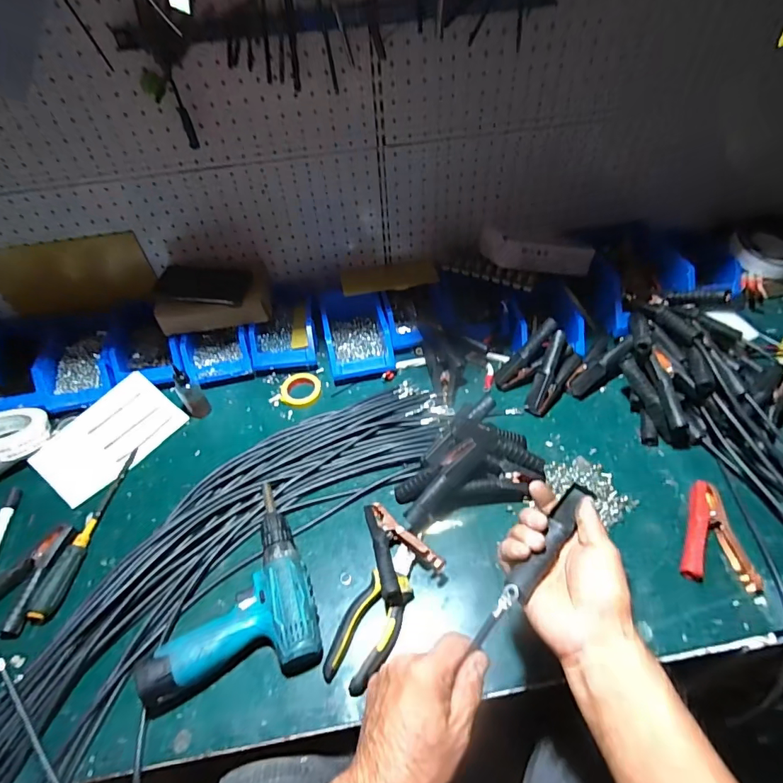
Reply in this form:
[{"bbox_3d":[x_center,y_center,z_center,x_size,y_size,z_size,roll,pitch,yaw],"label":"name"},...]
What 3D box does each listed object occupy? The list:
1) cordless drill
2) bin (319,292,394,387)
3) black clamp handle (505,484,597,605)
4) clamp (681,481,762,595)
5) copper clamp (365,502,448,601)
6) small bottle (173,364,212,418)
[{"bbox_3d":[-0.200,0.235,0.567,0.191,0.047,0.239,-12,49,-7],"label":"cordless drill"},{"bbox_3d":[-0.066,-0.109,0.842,0.116,0.075,0.175,-10,49,-6],"label":"bin"},{"bbox_3d":[0.155,0.136,0.428,0.025,0.022,0.144,30,47,26],"label":"black clamp handle"},{"bbox_3d":[0.429,0.190,0.576,0.088,0.022,0.134,21,53,20],"label":"clamp"},{"bbox_3d":[0.008,0.202,0.595,0.082,0.050,0.129,-19,50,-13],"label":"copper clamp"},{"bbox_3d":[-0.337,-0.001,0.753,0.037,0.097,0.028,-30,54,-22],"label":"small bottle"}]

